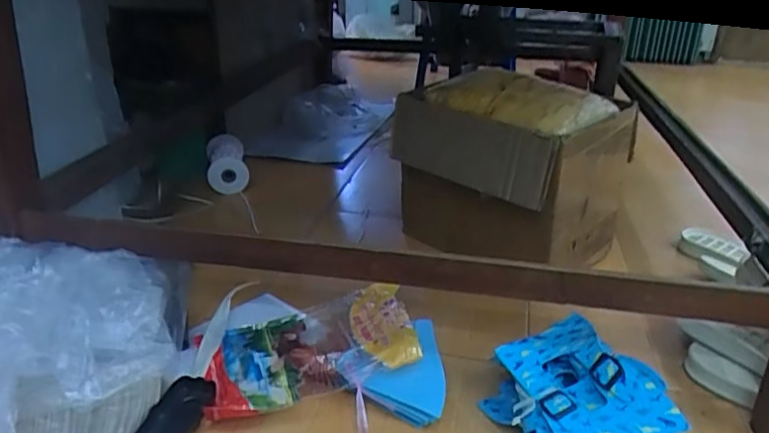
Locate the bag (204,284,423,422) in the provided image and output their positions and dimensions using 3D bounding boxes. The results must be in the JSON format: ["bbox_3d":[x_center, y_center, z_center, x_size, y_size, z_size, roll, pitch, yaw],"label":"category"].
[{"bbox_3d":[-0.094,0.160,0.746,0.252,0.055,0.190,-7,28,-17],"label":"bag"}]

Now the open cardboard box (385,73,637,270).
[{"bbox_3d":[0.190,-0.076,0.979,0.327,0.260,0.225,23,33,36],"label":"open cardboard box"}]

